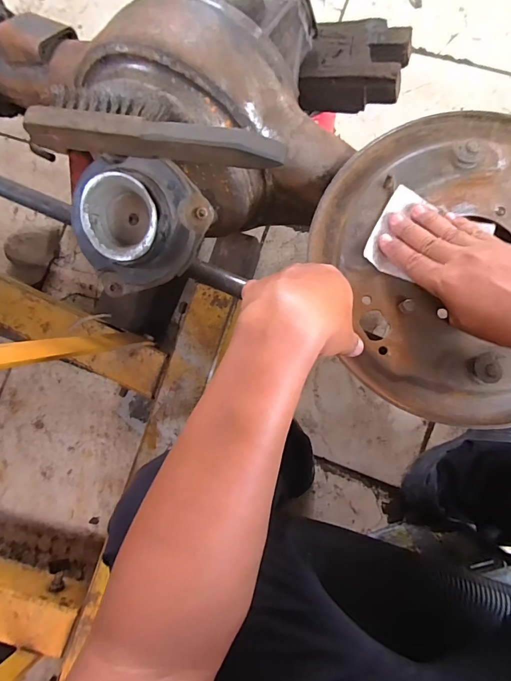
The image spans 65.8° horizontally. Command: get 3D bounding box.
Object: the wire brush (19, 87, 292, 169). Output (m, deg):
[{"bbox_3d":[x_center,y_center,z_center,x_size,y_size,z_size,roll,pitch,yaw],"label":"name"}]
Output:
[{"bbox_3d":[-0.087,-0.185,0.342,0.224,0.034,0.055,12,86,7],"label":"wire brush"}]

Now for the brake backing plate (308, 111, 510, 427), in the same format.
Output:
[{"bbox_3d":[0.215,-0.080,0.375,0.284,0.042,0.297,0,88,5],"label":"brake backing plate"}]

